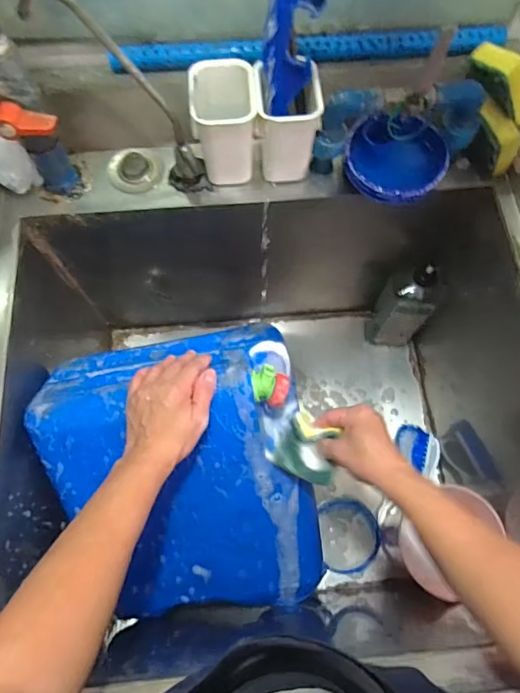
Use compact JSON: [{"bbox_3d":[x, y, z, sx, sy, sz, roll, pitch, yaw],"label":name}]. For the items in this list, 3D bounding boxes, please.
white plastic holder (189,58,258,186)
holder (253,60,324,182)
[{"bbox_3d":[-0.042,-0.265,0.550,0.071,0.110,0.084,-6,71,-2],"label":"white plastic holder"},{"bbox_3d":[0.031,-0.266,0.557,0.072,0.108,0.073,-3,71,-1],"label":"holder"}]

